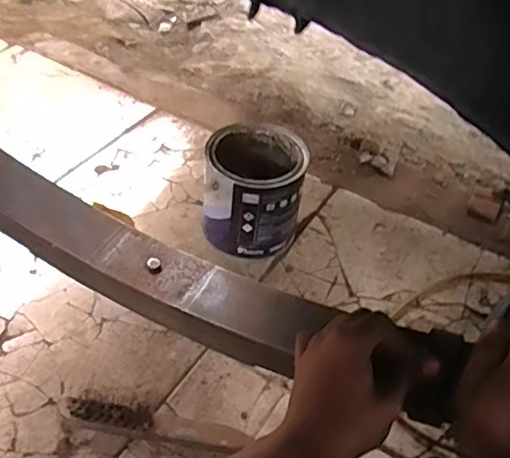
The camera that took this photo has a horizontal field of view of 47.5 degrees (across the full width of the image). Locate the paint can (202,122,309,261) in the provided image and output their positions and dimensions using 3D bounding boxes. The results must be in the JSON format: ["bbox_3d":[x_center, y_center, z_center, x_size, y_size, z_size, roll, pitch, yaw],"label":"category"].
[{"bbox_3d":[0.000,-0.062,0.879,0.140,0.147,0.155,13,46,6],"label":"paint can"}]

